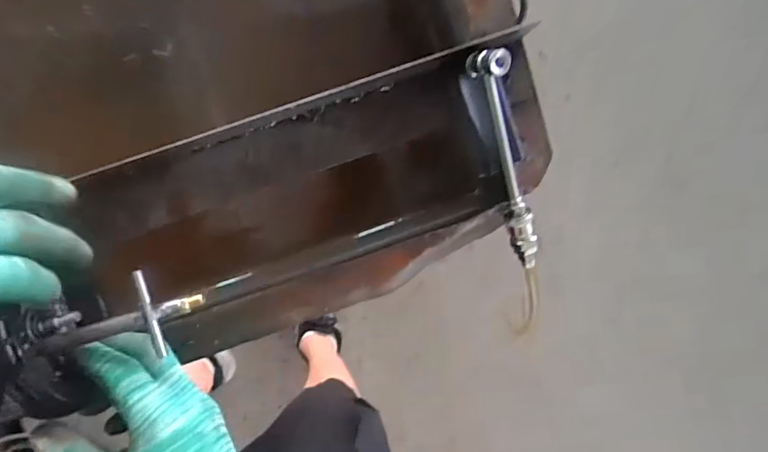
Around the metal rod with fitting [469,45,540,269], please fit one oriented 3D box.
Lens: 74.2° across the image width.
[{"bbox_3d":[0.093,-0.043,0.376,0.018,0.033,0.173,-19,115,-2],"label":"metal rod with fitting"}]

